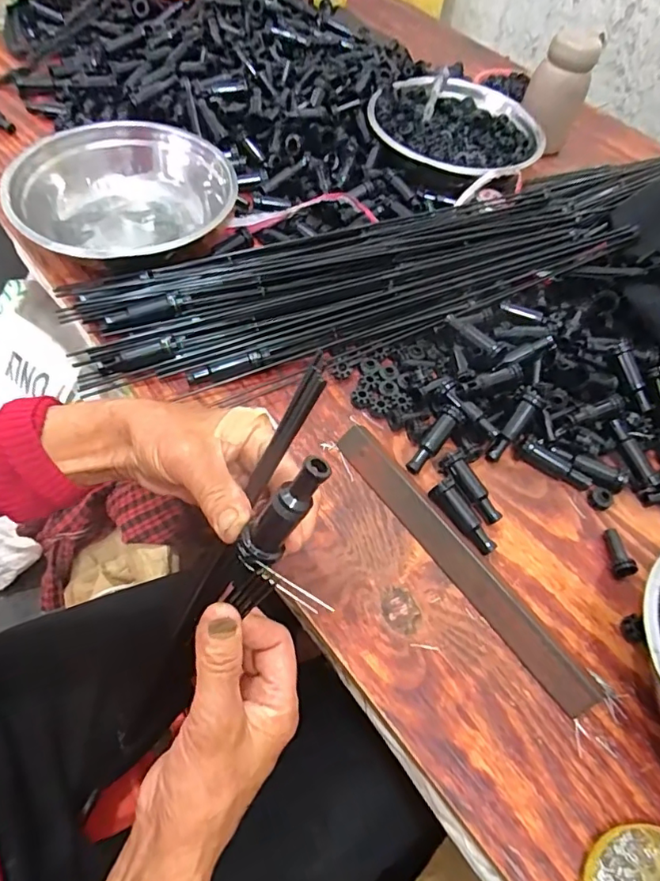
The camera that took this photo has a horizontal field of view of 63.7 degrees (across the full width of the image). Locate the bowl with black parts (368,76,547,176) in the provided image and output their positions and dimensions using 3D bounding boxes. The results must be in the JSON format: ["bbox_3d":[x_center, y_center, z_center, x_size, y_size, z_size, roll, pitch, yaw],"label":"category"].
[{"bbox_3d":[0.170,-0.420,0.718,0.230,0.053,0.239,4,56,-5],"label":"bowl with black parts"}]

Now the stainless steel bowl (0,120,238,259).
[{"bbox_3d":[-0.210,-0.240,0.557,0.204,0.070,0.212,4,56,-5],"label":"stainless steel bowl"}]

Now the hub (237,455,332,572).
[{"bbox_3d":[-0.022,0.035,0.255,0.019,0.070,0.014,48,31,21],"label":"hub"}]

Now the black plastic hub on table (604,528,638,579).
[{"bbox_3d":[0.231,0.088,0.426,0.015,0.018,0.039,2,48,-1],"label":"black plastic hub on table"}]

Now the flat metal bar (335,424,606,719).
[{"bbox_3d":[0.094,0.087,0.405,0.028,0.009,0.260,-30,65,-24],"label":"flat metal bar"}]

